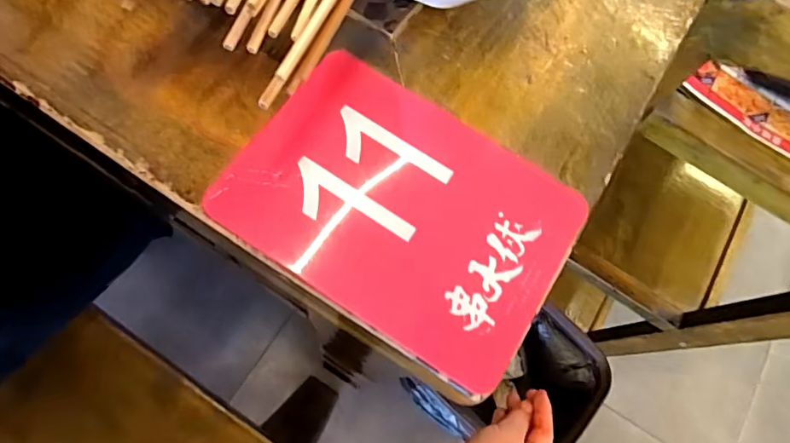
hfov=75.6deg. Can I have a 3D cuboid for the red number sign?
[{"bbox_3d":[0.003,-0.004,0.172,0.109,0.010,0.080,33,71,4],"label":"red number sign"}]

